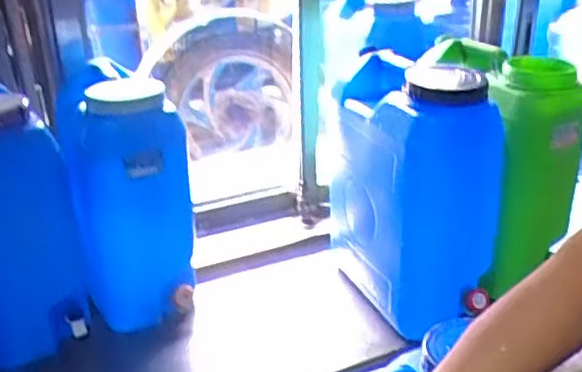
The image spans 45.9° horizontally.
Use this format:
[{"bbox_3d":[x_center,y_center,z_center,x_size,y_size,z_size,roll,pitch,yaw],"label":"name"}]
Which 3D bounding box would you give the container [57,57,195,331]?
[{"bbox_3d":[-0.283,0.000,1.201,0.189,0.380,0.287,-9,26,-15],"label":"container"}]

